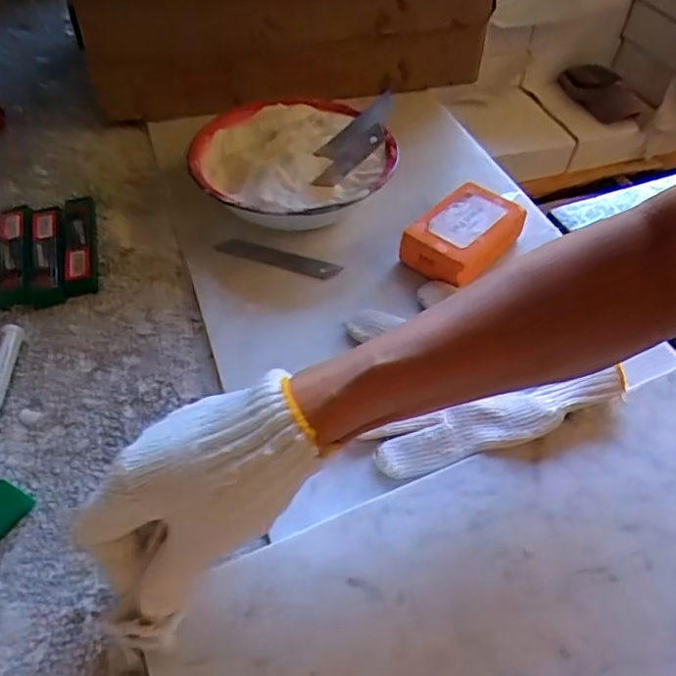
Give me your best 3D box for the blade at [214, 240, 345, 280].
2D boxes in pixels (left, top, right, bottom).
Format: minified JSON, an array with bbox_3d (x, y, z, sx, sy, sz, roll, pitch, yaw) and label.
[{"bbox_3d":[-0.049,-0.063,0.468,0.101,0.004,0.016,15,55,12],"label":"blade"}]

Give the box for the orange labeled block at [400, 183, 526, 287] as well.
[{"bbox_3d":[0.100,-0.080,0.463,0.091,0.029,0.062,-37,61,-27],"label":"orange labeled block"}]

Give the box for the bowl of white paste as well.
[{"bbox_3d":[-0.037,-0.135,0.494,0.153,0.050,0.147,1,51,-1],"label":"bowl of white paste"}]

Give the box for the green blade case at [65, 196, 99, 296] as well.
[{"bbox_3d":[-0.211,-0.080,0.487,0.024,0.013,0.120,-13,53,-12],"label":"green blade case"}]

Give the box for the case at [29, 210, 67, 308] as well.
[{"bbox_3d":[-0.233,-0.069,0.475,0.025,0.011,0.109,-14,53,-13],"label":"case"}]

